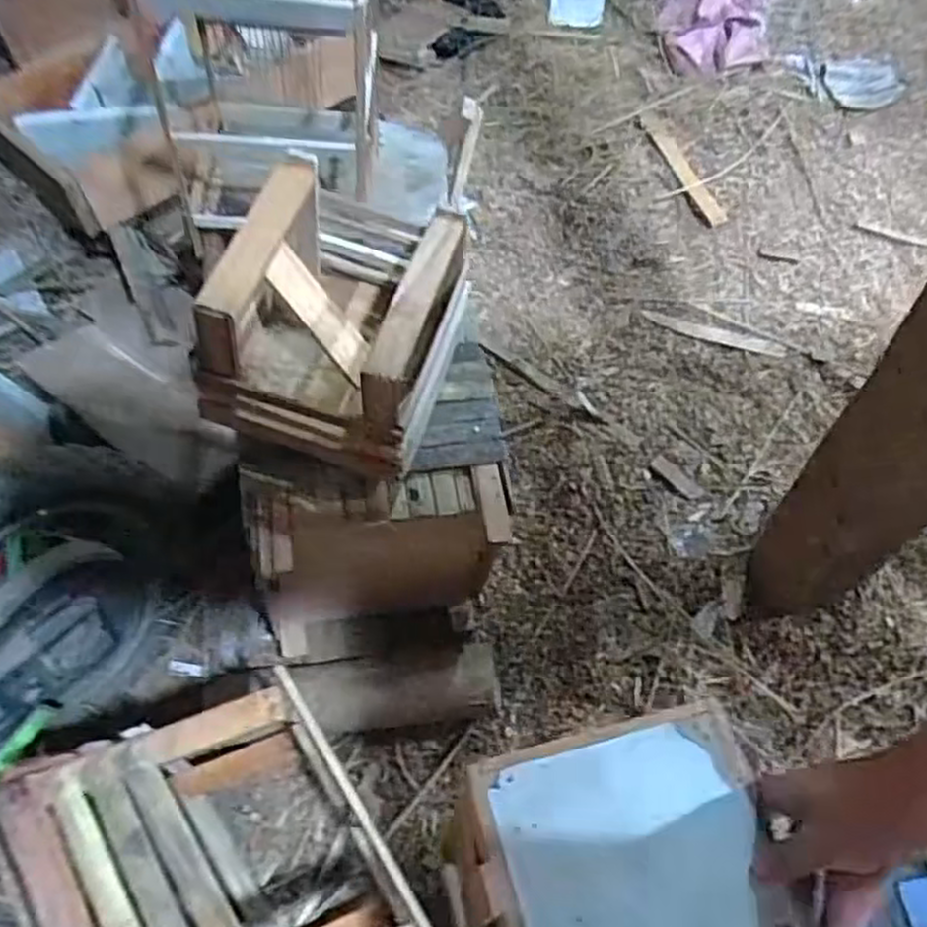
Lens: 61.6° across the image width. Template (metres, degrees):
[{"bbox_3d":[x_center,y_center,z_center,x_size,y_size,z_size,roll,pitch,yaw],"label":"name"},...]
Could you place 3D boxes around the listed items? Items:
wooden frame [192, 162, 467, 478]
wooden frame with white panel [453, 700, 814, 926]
[{"bbox_3d":[-0.111,-0.128,0.714,0.188,0.162,0.207,15,56,11],"label":"wooden frame"},{"bbox_3d":[0.123,0.311,0.486,0.210,0.044,0.282,-15,62,-5],"label":"wooden frame with white panel"}]

